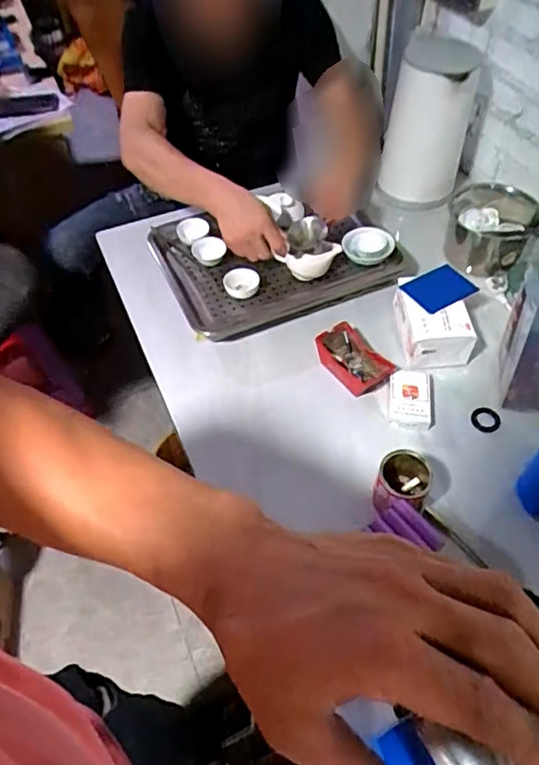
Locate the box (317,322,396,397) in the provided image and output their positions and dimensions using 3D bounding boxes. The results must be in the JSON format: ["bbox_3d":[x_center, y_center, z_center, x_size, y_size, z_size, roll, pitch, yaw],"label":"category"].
[{"bbox_3d":[0.124,-0.035,0.827,0.070,0.035,0.111,-24,56,-16],"label":"box"}]

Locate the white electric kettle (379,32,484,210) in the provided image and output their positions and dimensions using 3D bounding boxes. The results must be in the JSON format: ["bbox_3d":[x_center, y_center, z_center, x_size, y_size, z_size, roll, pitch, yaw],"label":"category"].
[{"bbox_3d":[0.283,-0.463,1.017,0.140,0.234,0.163,9,53,8],"label":"white electric kettle"}]

